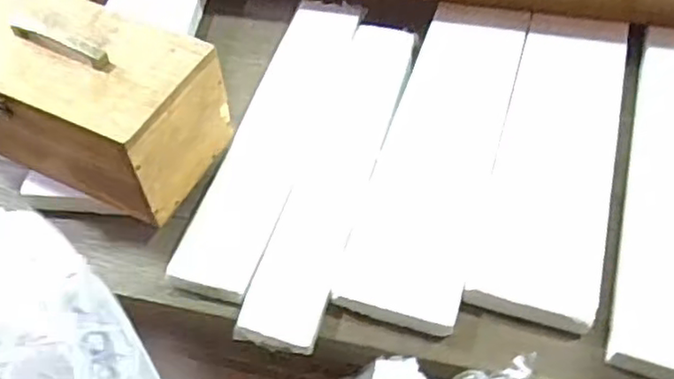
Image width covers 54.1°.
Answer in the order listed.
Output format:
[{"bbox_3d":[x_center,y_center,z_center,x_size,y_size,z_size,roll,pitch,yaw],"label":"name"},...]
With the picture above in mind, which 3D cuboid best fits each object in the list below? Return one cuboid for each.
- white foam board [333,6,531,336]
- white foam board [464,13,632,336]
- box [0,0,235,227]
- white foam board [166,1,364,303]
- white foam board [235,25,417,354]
[{"bbox_3d":[0.155,-0.077,0.956,0.158,0.014,0.597,14,54,12],"label":"white foam board"},{"bbox_3d":[0.317,-0.075,0.941,0.154,0.021,0.574,14,54,12],"label":"white foam board"},{"bbox_3d":[-0.332,-0.116,0.869,0.316,0.190,0.186,22,56,17],"label":"box"},{"bbox_3d":[-0.086,-0.100,0.974,0.113,0.012,0.570,12,54,10],"label":"white foam board"},{"bbox_3d":[0.006,-0.047,0.931,0.100,0.009,0.579,12,54,11],"label":"white foam board"}]

